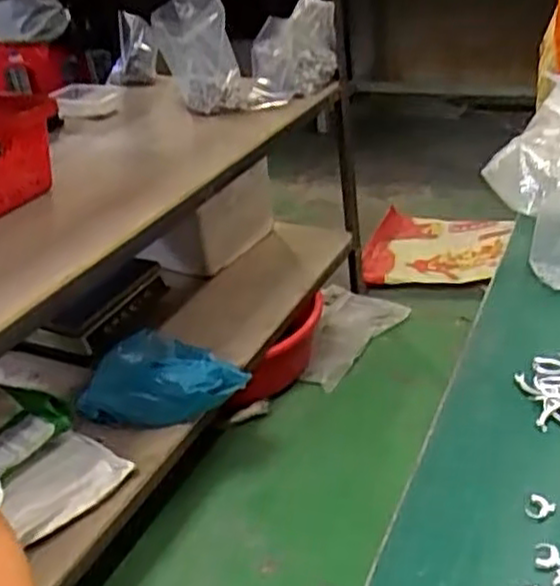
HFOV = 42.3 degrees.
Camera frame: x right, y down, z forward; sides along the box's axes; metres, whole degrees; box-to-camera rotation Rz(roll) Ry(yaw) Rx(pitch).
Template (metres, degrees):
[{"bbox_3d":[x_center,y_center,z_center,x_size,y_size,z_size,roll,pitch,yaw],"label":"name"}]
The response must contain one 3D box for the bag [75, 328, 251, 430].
[{"bbox_3d":[-0.211,0.145,1.258,0.294,0.096,0.155,-11,30,-5],"label":"bag"}]

